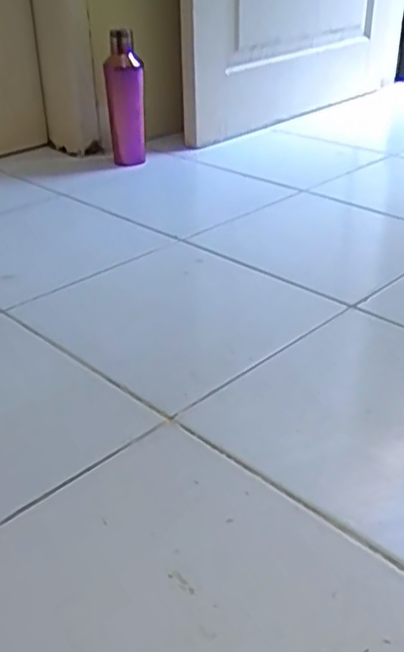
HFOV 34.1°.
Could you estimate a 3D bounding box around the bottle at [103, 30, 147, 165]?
[{"bbox_3d":[-0.141,-0.413,1.239,0.065,0.257,0.052,-2,31,0],"label":"bottle"}]

